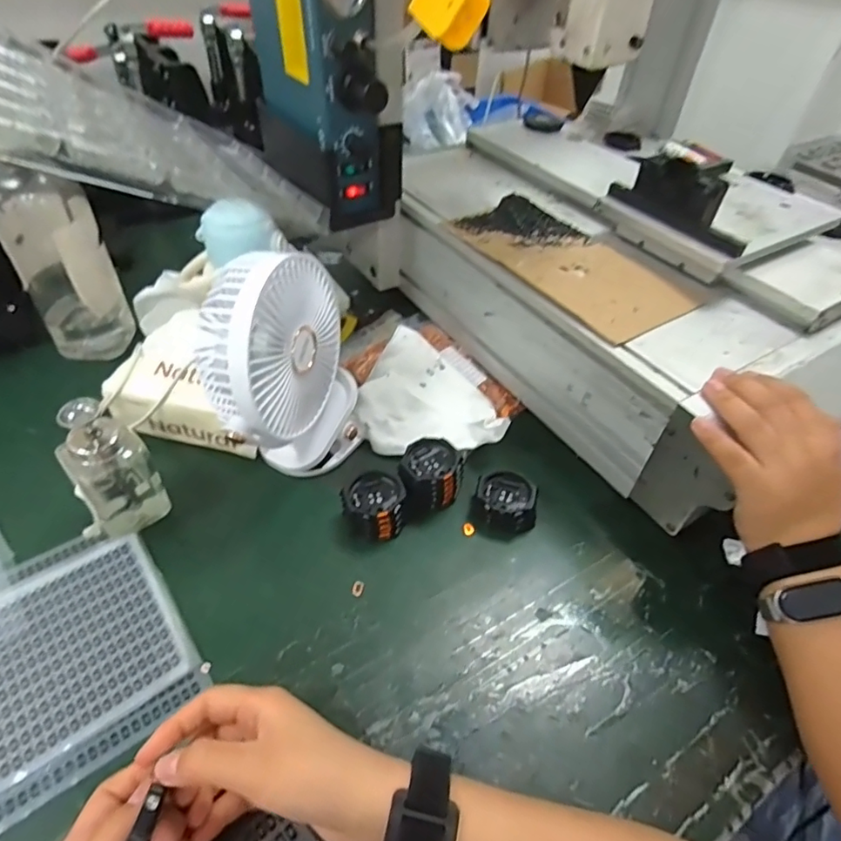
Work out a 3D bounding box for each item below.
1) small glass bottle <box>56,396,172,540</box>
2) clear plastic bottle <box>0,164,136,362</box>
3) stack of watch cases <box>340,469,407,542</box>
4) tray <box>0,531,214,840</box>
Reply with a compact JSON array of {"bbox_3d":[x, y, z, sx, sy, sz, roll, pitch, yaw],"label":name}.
[{"bbox_3d":[-0.245,0.043,0.416,0.063,0.121,0.047,-23,52,-25],"label":"small glass bottle"},{"bbox_3d":[-0.370,-0.157,0.550,0.086,0.197,0.079,-23,52,-25],"label":"clear plastic bottle"},{"bbox_3d":[-0.041,0.074,0.458,0.053,0.037,0.053,0,45,-5],"label":"stack of watch cases"},{"bbox_3d":[-0.282,0.179,0.346,0.226,0.011,0.177,-27,52,-31],"label":"tray"}]

